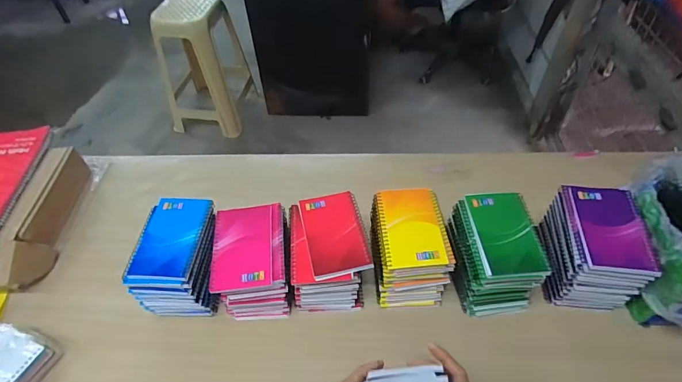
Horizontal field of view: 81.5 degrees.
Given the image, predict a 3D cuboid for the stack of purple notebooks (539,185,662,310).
[{"bbox_3d":[0.351,0.083,0.562,0.099,0.124,0.132,3,50,5],"label":"stack of purple notebooks"}]

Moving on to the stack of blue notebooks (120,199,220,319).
[{"bbox_3d":[-0.234,0.103,0.589,0.097,0.111,0.145,-2,50,1],"label":"stack of blue notebooks"}]

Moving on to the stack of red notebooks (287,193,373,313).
[{"bbox_3d":[-0.017,0.093,0.583,0.105,0.104,0.144,-6,50,-3],"label":"stack of red notebooks"}]

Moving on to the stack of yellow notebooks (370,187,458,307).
[{"bbox_3d":[0.097,0.082,0.584,0.099,0.111,0.138,-4,50,-1],"label":"stack of yellow notebooks"}]

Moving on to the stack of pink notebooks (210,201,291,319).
[{"bbox_3d":[-0.125,0.105,0.582,0.099,0.110,0.132,-6,50,-3],"label":"stack of pink notebooks"}]

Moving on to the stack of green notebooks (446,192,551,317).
[{"bbox_3d":[0.212,0.092,0.565,0.100,0.109,0.141,-1,50,1],"label":"stack of green notebooks"}]

